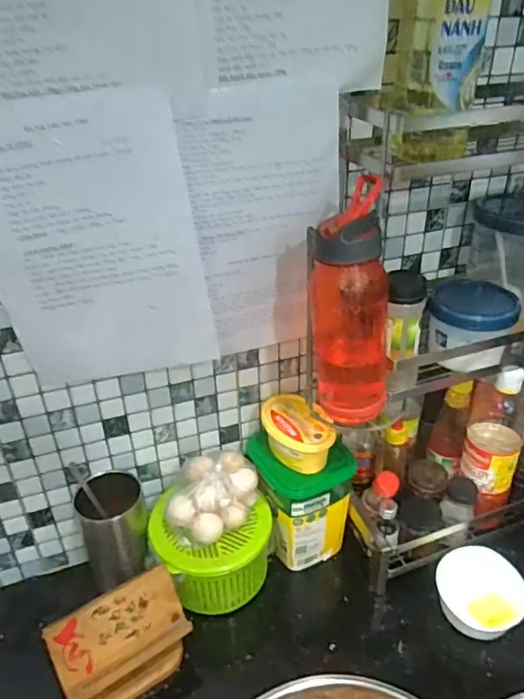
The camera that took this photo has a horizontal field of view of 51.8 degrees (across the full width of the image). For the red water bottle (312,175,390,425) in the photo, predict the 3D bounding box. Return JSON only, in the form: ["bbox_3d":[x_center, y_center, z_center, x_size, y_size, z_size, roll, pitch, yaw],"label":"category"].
[{"bbox_3d":[0.093,-0.039,0.562,0.081,0.229,0.073,4,32,10],"label":"red water bottle"}]

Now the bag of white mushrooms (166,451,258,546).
[{"bbox_3d":[-0.062,0.191,0.694,0.108,0.088,0.101,2,32,7],"label":"bag of white mushrooms"}]

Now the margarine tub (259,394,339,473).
[{"bbox_3d":[0.044,0.107,0.712,0.078,0.056,0.112,-12,33,-15],"label":"margarine tub"}]

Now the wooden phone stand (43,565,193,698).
[{"bbox_3d":[-0.157,0.335,0.615,0.143,0.107,0.061,-22,37,-28],"label":"wooden phone stand"}]

